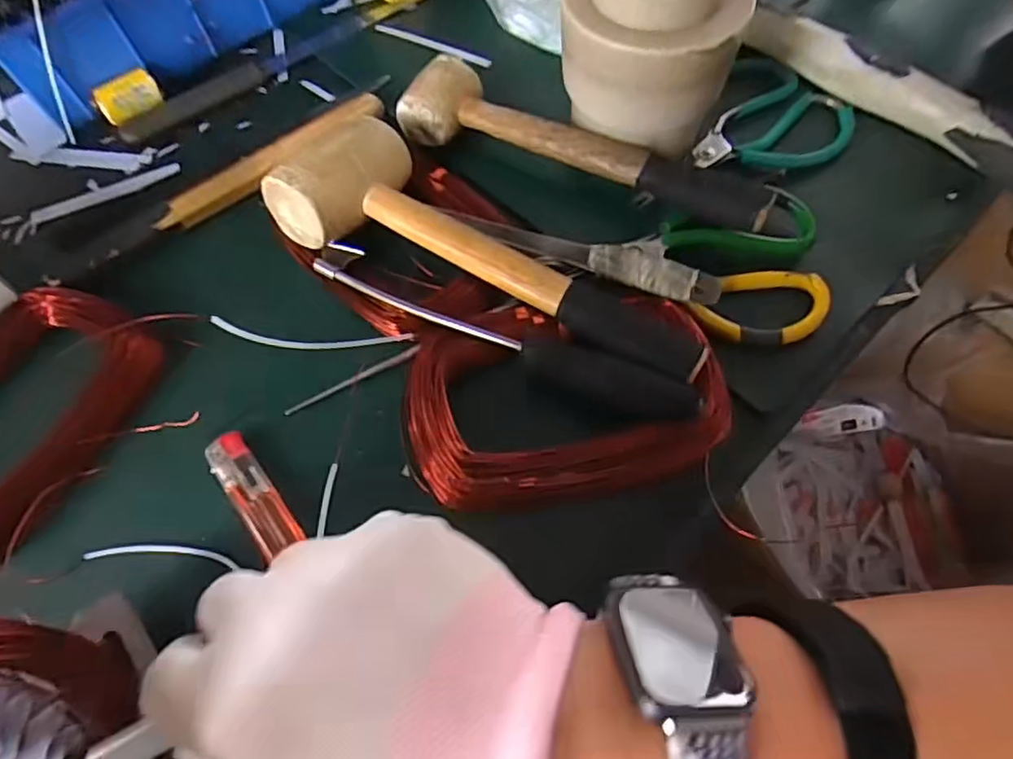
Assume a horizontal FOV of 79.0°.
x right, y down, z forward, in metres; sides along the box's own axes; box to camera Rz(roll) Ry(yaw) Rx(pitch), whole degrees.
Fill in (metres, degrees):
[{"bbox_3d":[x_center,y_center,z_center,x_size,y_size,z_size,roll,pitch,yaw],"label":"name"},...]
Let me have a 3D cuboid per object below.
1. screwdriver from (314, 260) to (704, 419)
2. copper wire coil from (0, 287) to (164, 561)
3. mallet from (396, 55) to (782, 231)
[{"bbox_3d":[-0.007,-0.027,0.367,0.245,0.024,0.032,24,67,13],"label":"screwdriver"},{"bbox_3d":[-0.295,0.026,0.356,0.124,0.023,0.177,28,67,15],"label":"copper wire coil"},{"bbox_3d":[0.053,-0.161,0.422,0.257,0.034,0.058,20,66,12],"label":"mallet"}]

